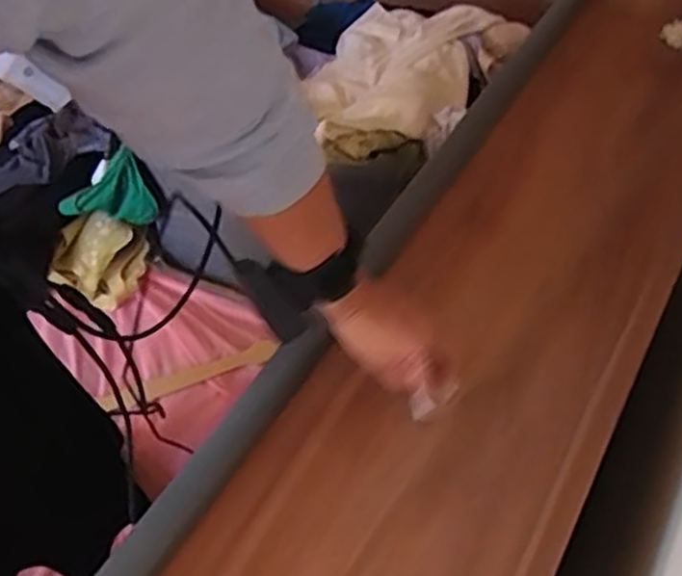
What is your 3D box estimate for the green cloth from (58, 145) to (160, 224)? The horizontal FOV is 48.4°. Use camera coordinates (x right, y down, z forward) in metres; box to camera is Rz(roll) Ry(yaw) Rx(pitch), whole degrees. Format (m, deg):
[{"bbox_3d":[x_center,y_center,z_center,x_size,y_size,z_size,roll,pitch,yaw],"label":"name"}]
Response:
[{"bbox_3d":[-0.386,-0.167,1.244,0.170,0.117,0.059,6,51,3],"label":"green cloth"}]

